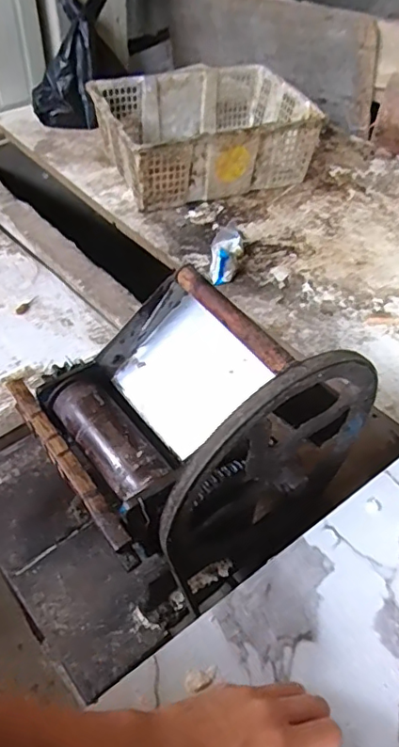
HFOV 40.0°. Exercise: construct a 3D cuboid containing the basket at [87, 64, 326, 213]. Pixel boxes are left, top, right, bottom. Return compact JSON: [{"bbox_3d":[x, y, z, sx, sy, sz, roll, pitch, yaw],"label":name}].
[{"bbox_3d":[0.011,-0.572,1.316,0.473,0.173,0.338,-17,50,-18],"label":"basket"}]

